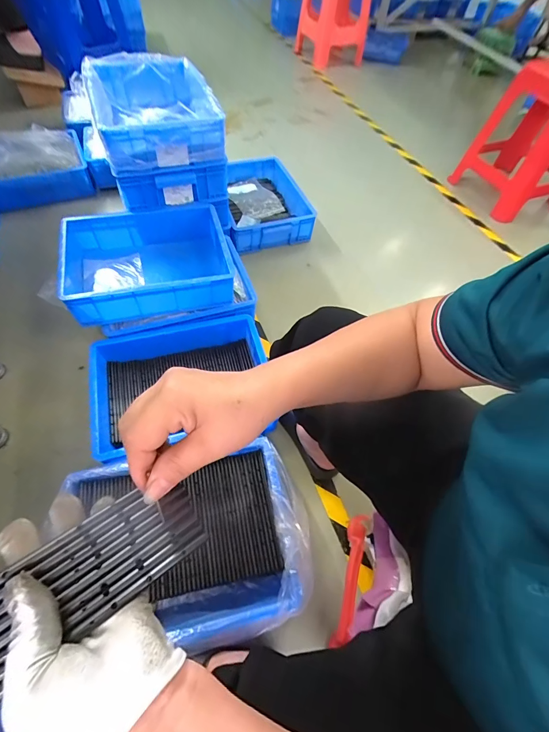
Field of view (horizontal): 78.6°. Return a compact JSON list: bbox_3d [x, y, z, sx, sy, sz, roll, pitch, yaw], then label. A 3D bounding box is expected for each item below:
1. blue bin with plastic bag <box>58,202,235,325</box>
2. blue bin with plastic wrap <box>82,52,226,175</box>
[{"bbox_3d":[-0.350,-0.294,0.939,0.417,0.133,0.347,-11,60,-11],"label":"blue bin with plastic bag"},{"bbox_3d":[-0.358,-0.768,1.009,0.327,0.120,0.521,-14,60,-13],"label":"blue bin with plastic wrap"}]

